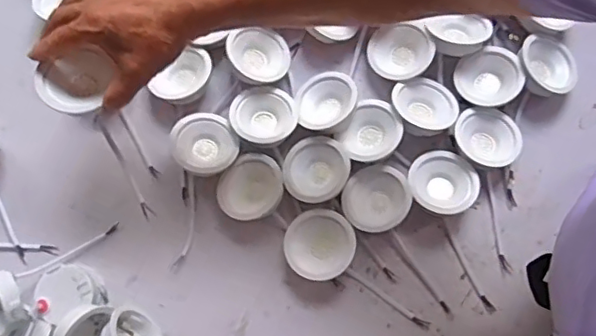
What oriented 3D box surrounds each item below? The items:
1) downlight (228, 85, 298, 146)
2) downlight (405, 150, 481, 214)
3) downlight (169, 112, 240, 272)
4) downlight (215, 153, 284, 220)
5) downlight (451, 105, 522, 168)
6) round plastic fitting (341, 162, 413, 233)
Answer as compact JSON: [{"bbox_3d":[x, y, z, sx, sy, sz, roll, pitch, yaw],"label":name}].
[{"bbox_3d":[-0.037,-0.054,0.633,0.072,0.025,0.072,2,61,-3],"label":"downlight"},{"bbox_3d":[0.154,0.016,0.618,0.071,0.036,0.069,0,78,0],"label":"downlight"},{"bbox_3d":[-0.120,0.016,0.617,0.070,0.034,0.159,27,80,6],"label":"downlight"},{"bbox_3d":[-0.049,0.022,0.618,0.065,0.026,0.072,27,80,6],"label":"downlight"},{"bbox_3d":[0.205,-0.034,0.624,0.064,0.031,0.069,0,78,0],"label":"downlight"},{"bbox_3d":[0.084,0.032,0.614,0.074,0.034,0.068,0,78,0],"label":"round plastic fitting"}]

